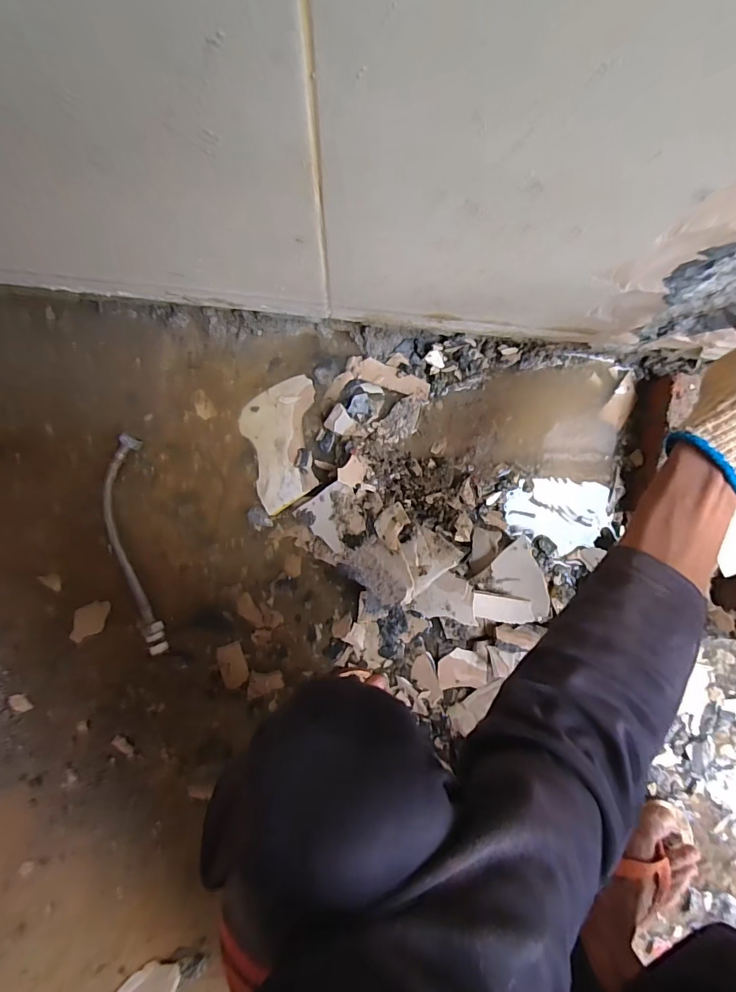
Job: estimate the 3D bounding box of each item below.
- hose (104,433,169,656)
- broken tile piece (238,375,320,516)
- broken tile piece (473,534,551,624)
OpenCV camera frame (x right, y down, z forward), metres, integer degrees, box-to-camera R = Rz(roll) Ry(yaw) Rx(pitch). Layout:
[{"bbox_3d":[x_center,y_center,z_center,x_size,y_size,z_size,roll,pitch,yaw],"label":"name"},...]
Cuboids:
[{"bbox_3d":[-0.262,0.056,0.465,0.050,0.015,0.239,-8,93,-1],"label":"hose"},{"bbox_3d":[-0.093,-0.059,0.483,0.090,0.009,0.135,-17,93,-1],"label":"broken tile piece"},{"bbox_3d":[0.153,0.093,0.461,0.076,0.017,0.094,-9,101,15],"label":"broken tile piece"}]

